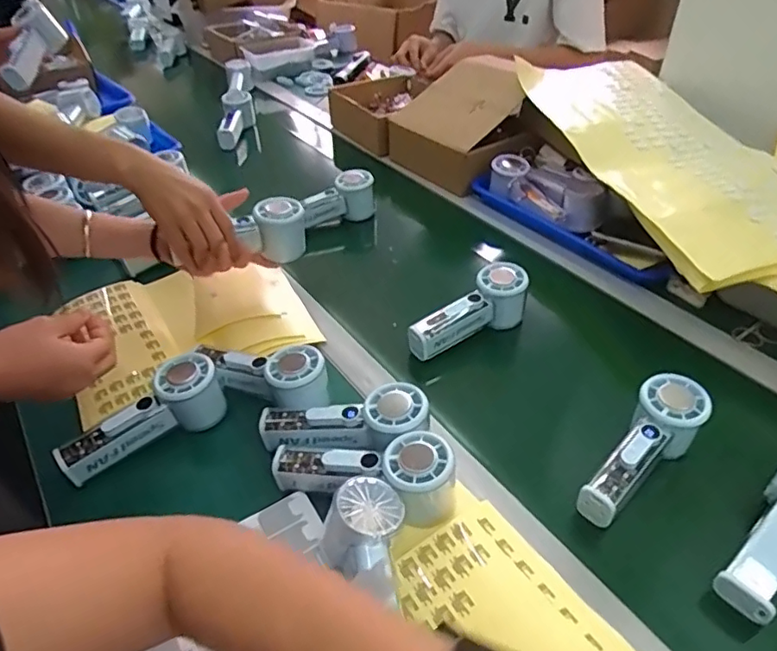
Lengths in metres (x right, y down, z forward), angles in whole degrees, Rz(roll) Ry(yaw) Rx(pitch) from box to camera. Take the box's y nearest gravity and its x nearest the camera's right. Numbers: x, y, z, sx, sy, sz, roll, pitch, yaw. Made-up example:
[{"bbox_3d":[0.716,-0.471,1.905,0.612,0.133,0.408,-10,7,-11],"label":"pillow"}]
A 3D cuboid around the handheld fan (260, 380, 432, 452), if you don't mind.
[{"bbox_3d":[-0.040,0.089,0.519,0.152,0.039,0.053,-11,39,11],"label":"handheld fan"}]

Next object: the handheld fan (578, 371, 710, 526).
[{"bbox_3d":[0.225,0.113,0.507,0.159,0.056,0.052,-41,53,-19],"label":"handheld fan"}]

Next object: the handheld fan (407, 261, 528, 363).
[{"bbox_3d":[0.091,-0.012,0.655,0.155,0.056,0.051,-31,48,-13],"label":"handheld fan"}]

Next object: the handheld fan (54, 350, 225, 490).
[{"bbox_3d":[-0.232,0.091,0.546,0.155,0.061,0.053,-34,49,-16],"label":"handheld fan"}]

